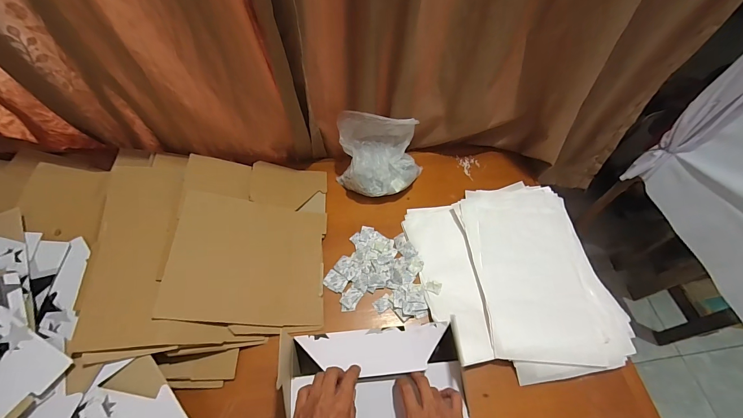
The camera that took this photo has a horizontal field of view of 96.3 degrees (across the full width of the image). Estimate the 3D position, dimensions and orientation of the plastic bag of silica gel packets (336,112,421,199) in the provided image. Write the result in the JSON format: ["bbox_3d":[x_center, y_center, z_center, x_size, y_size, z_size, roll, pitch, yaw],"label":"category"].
[{"bbox_3d":[0.024,-0.130,0.822,0.214,0.162,0.155,0,59,-2],"label":"plastic bag of silica gel packets"}]

